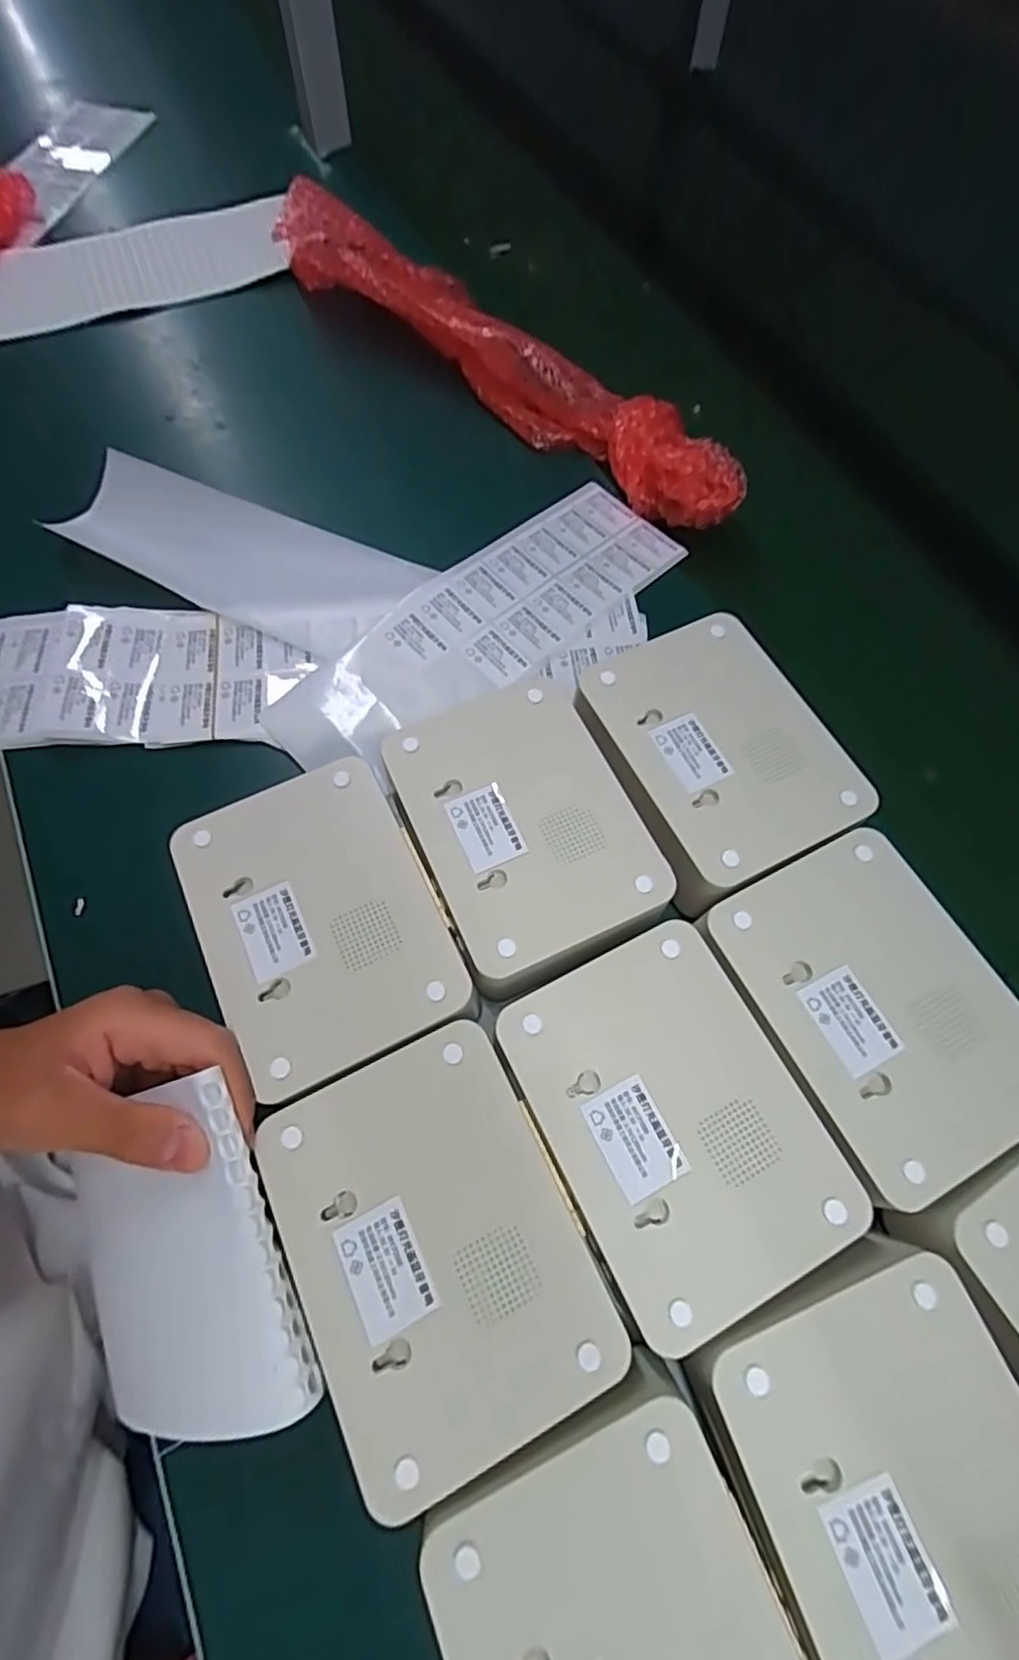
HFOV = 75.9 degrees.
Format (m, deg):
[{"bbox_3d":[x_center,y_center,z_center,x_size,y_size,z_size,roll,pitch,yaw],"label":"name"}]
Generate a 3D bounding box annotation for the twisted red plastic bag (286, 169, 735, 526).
[{"bbox_3d":[-0.015,-0.365,0.490,0.444,0.061,0.067,36,71,12],"label":"twisted red plastic bag"}]

